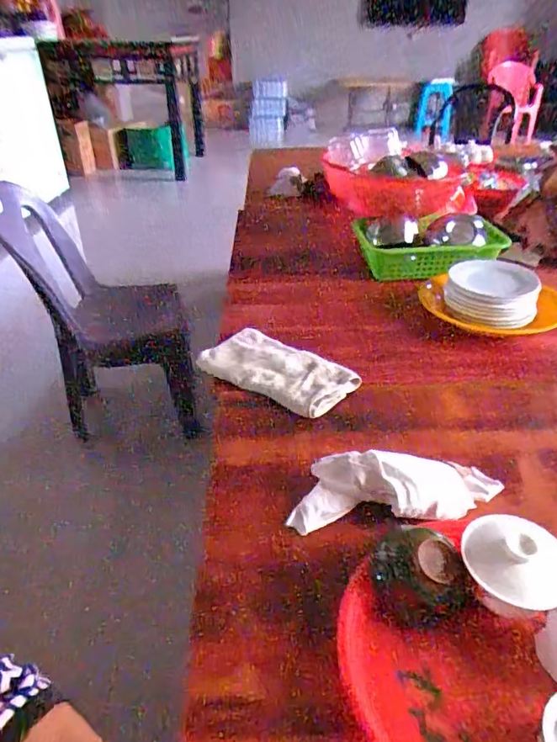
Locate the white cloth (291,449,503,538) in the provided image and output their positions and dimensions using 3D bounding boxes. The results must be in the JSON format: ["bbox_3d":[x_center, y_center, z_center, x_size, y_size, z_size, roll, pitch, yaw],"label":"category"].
[{"bbox_3d":[0.127,0.126,0.545,0.230,0.052,0.073,-2,34,-1],"label":"white cloth"}]

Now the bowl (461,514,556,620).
[{"bbox_3d":[0.202,0.156,0.421,0.084,0.035,0.082,-1,34,1],"label":"bowl"}]

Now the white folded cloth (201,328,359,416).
[{"bbox_3d":[-0.004,-0.009,0.772,0.245,0.027,0.122,25,42,33],"label":"white folded cloth"}]

